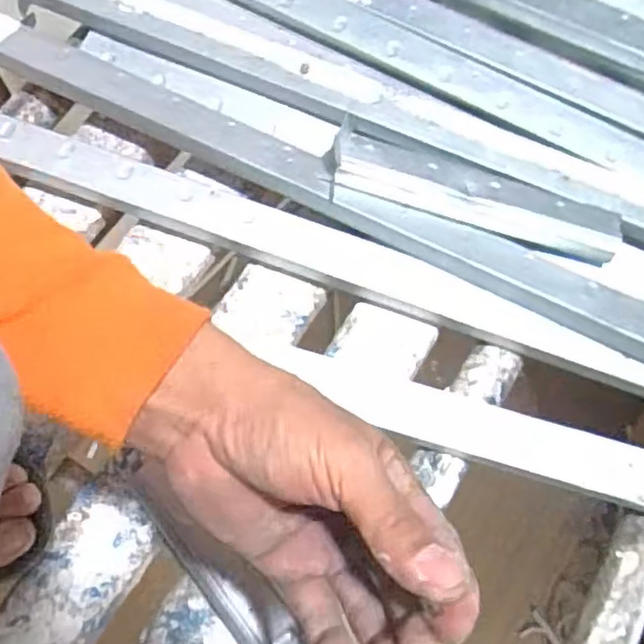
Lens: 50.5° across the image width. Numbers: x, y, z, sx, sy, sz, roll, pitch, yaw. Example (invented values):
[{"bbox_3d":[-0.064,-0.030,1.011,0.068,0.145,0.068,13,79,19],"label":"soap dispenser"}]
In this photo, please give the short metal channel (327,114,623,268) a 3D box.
[{"bbox_3d":[0.115,-0.094,0.521,0.222,0.029,0.055,21,71,5],"label":"short metal channel"}]

